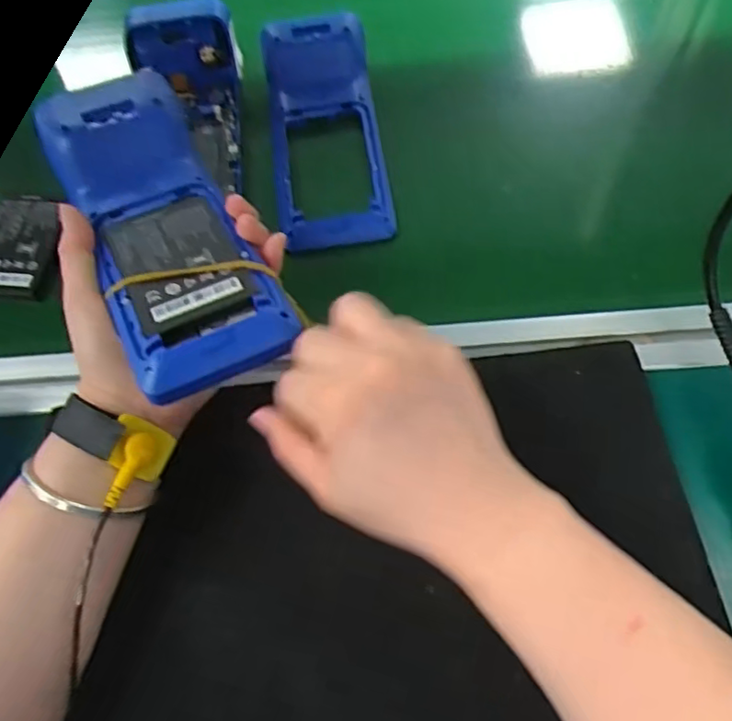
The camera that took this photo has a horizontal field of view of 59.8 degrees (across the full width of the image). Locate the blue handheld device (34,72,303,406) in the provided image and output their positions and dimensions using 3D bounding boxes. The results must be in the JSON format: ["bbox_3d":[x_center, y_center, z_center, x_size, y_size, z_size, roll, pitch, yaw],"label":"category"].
[{"bbox_3d":[-0.113,-0.077,0.350,0.079,0.032,0.223,-27,63,-10],"label":"blue handheld device"}]

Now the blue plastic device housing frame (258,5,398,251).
[{"bbox_3d":[-0.031,-0.180,0.483,0.089,0.040,0.212,-8,63,0],"label":"blue plastic device housing frame"}]

